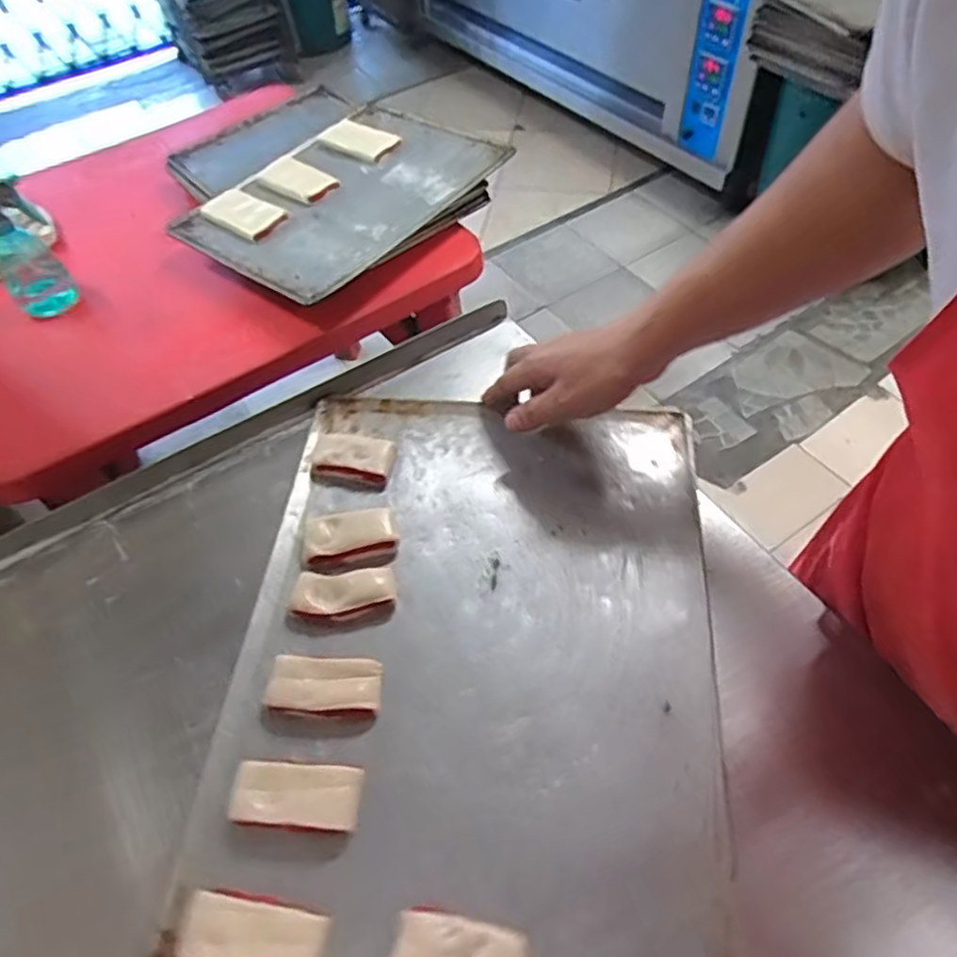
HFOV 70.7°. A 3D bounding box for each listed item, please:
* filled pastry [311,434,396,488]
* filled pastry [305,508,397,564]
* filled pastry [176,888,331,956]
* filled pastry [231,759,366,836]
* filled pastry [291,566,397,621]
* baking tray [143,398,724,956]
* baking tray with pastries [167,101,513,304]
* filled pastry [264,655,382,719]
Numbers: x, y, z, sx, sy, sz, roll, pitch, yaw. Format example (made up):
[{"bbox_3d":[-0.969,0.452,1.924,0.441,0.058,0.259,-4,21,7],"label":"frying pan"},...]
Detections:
[{"bbox_3d":[-0.108,-0.016,0.574,0.069,0.018,0.038,7,57,9],"label":"filled pastry"},{"bbox_3d":[-0.099,0.045,0.529,0.068,0.017,0.039,-9,56,-1],"label":"filled pastry"},{"bbox_3d":[-0.125,0.255,0.377,0.078,0.019,0.035,8,57,10],"label":"filled pastry"},{"bbox_3d":[-0.113,0.196,0.418,0.079,0.020,0.038,2,56,6],"label":"filled pastry"},{"bbox_3d":[-0.100,0.084,0.497,0.075,0.020,0.037,-10,56,-2],"label":"filled pastry"},{"bbox_3d":[-0.009,0.118,0.475,0.325,0.029,0.442,4,55,5],"label":"baking tray"},{"bbox_3d":[-0.205,-0.458,1.057,0.334,0.030,0.453,35,63,23],"label":"baking tray with pastries"},{"bbox_3d":[-0.104,0.142,0.458,0.075,0.017,0.038,2,56,6],"label":"filled pastry"}]

